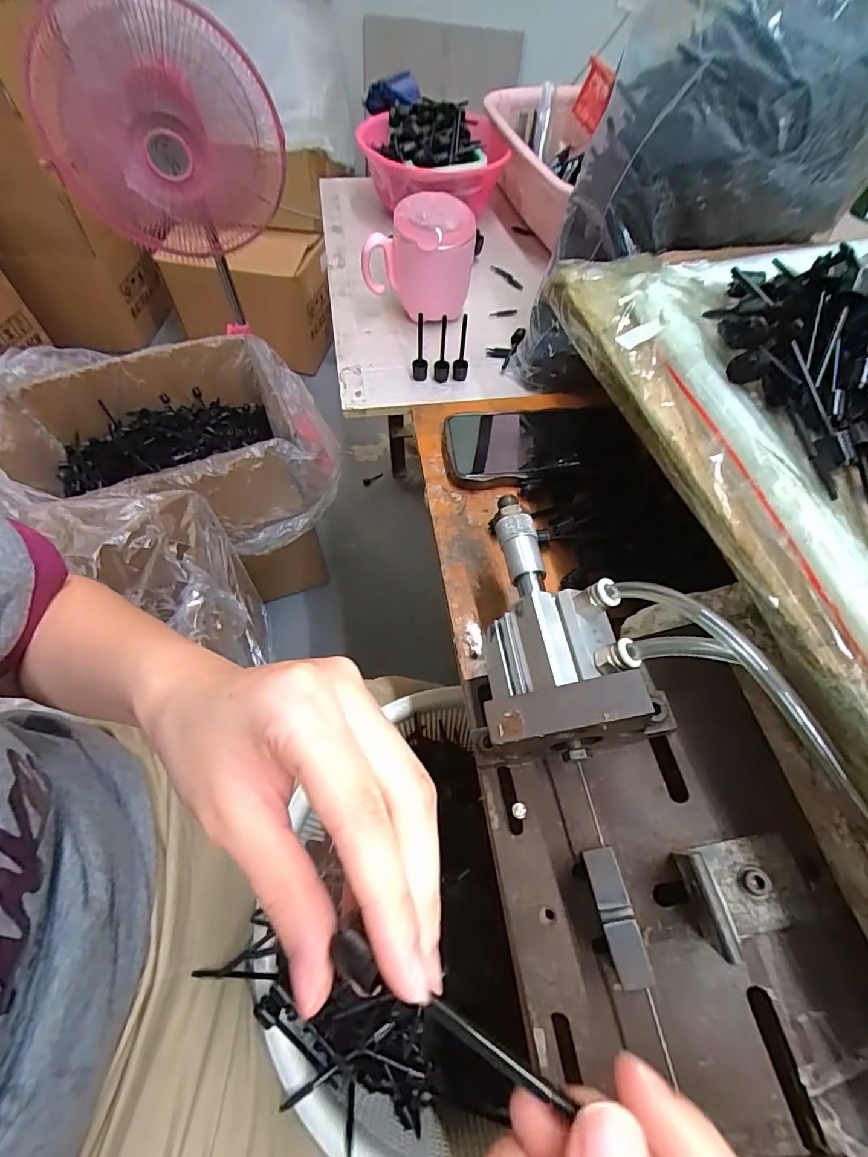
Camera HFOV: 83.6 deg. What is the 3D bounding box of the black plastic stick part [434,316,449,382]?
[{"bbox_3d":[0.009,-0.213,0.460,0.012,0.062,0.016,23,61,11],"label":"black plastic stick part"}]

